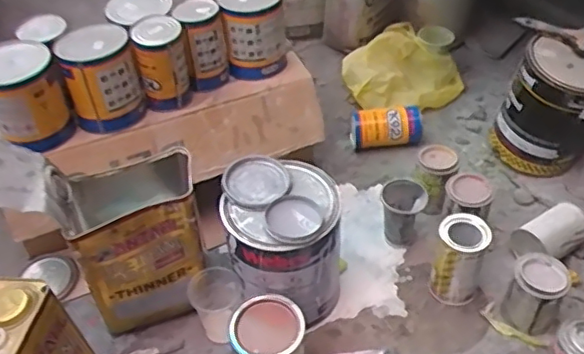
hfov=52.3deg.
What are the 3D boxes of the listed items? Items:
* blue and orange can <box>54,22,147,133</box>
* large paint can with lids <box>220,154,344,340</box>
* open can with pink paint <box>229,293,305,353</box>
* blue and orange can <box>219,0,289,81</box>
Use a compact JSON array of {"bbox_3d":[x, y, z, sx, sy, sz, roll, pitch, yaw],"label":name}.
[{"bbox_3d":[-0.284,-0.148,0.891,0.101,0.129,0.096,1,44,-1],"label":"blue and orange can"},{"bbox_3d":[-0.014,0.100,0.879,0.155,0.213,0.158,1,44,-1],"label":"large paint can with lids"},{"bbox_3d":[-0.031,0.231,0.809,0.092,0.108,0.102,-12,46,-13],"label":"open can with pink paint"},{"bbox_3d":[-0.062,-0.243,0.969,0.104,0.131,0.091,-2,44,-4],"label":"blue and orange can"}]

